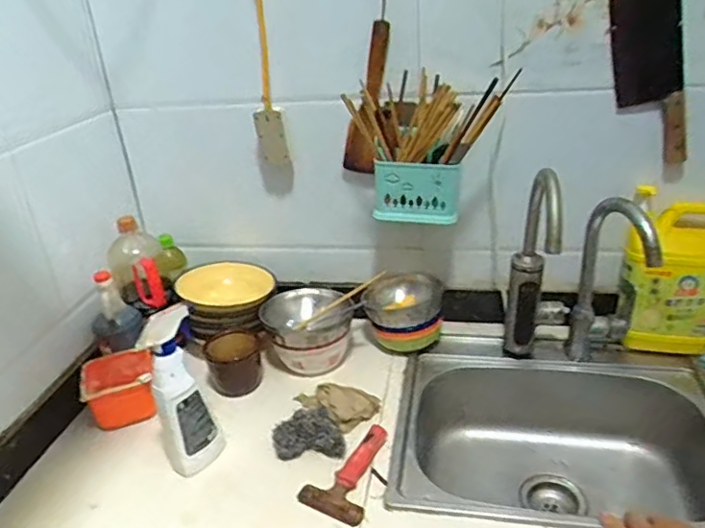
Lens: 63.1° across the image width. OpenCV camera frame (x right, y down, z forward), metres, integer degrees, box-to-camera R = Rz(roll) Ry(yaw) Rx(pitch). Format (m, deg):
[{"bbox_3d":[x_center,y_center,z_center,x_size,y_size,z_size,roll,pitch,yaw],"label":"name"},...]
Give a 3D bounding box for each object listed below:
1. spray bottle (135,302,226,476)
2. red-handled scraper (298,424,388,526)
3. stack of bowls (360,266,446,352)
[{"bbox_3d":[-0.249,0.194,0.850,0.087,0.273,0.052,-18,30,-26],"label":"spray bottle"},{"bbox_3d":[0.003,0.300,0.845,0.099,0.028,0.157,12,31,30],"label":"red-handled scraper"},{"bbox_3d":[0.102,0.095,1.125,0.145,0.113,0.149,0,27,9],"label":"stack of bowls"}]

